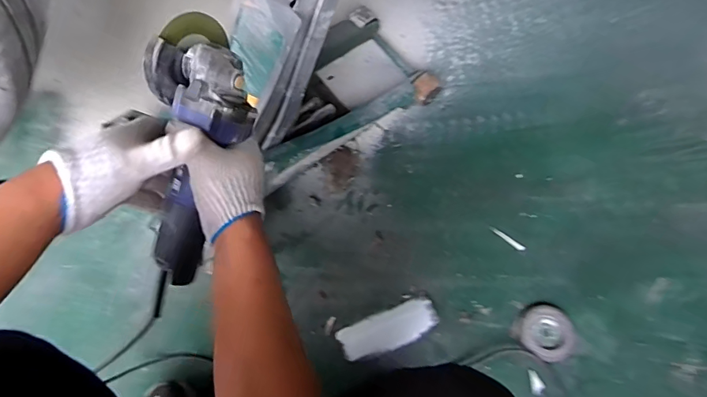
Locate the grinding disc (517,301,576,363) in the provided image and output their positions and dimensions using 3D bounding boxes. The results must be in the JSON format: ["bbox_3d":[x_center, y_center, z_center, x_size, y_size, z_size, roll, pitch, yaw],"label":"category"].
[{"bbox_3d":[0.352,0.241,0.784,0.098,0.018,0.097,0,72,-1],"label":"grinding disc"}]

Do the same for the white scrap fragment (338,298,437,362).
[{"bbox_3d":[0.064,0.238,0.781,0.175,0.013,0.064,-22,69,-4],"label":"white scrap fragment"}]

